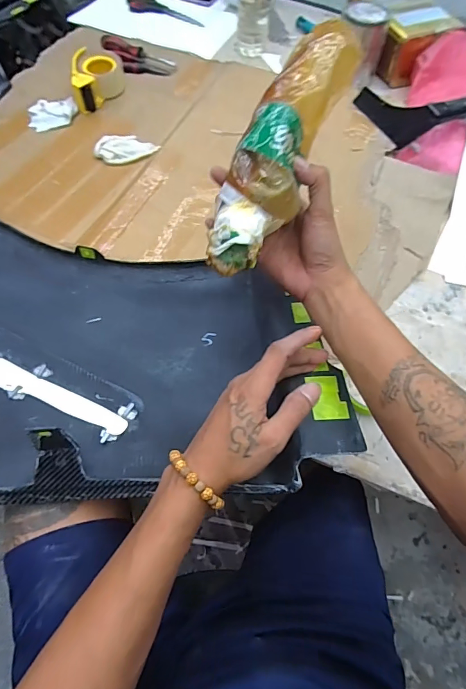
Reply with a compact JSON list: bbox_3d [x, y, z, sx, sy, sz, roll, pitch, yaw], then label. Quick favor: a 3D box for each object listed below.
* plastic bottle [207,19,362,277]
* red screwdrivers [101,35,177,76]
[{"bbox_3d":[0.045,-0.191,0.373,0.071,0.064,0.281,21,71,10],"label":"plastic bottle"},{"bbox_3d":[-0.226,-0.659,0.939,0.179,0.023,0.084,23,63,-4],"label":"red screwdrivers"}]

